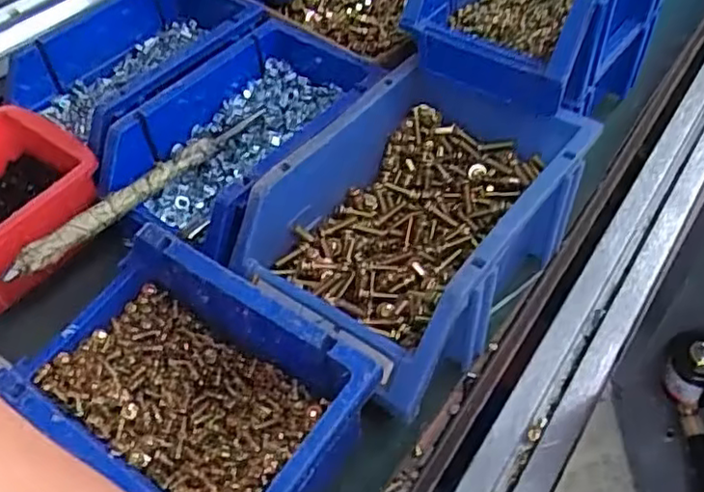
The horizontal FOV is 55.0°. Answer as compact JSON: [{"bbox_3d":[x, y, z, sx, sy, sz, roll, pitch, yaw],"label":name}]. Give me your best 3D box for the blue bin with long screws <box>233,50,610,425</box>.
[{"bbox_3d":[0.032,-0.005,0.368,0.123,0.093,0.174,30,59,24],"label":"blue bin with long screws"}]

